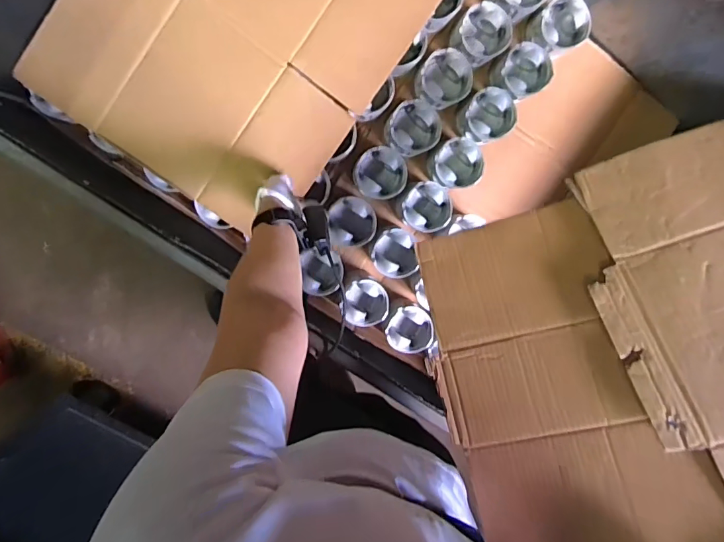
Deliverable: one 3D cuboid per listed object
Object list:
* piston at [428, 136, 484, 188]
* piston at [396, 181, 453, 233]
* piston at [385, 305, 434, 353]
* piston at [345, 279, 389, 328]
[{"bbox_3d":[0.177,-0.207,0.848,0.099,0.070,0.098,-2,98,-2],"label":"piston"},{"bbox_3d":[0.122,-0.123,0.848,0.090,0.072,0.092,0,98,-3],"label":"piston"},{"bbox_3d":[0.101,0.121,0.888,0.088,0.054,0.088,-43,98,4],"label":"piston"},{"bbox_3d":[0.008,0.060,0.873,0.087,0.056,0.093,6,98,-4],"label":"piston"}]

